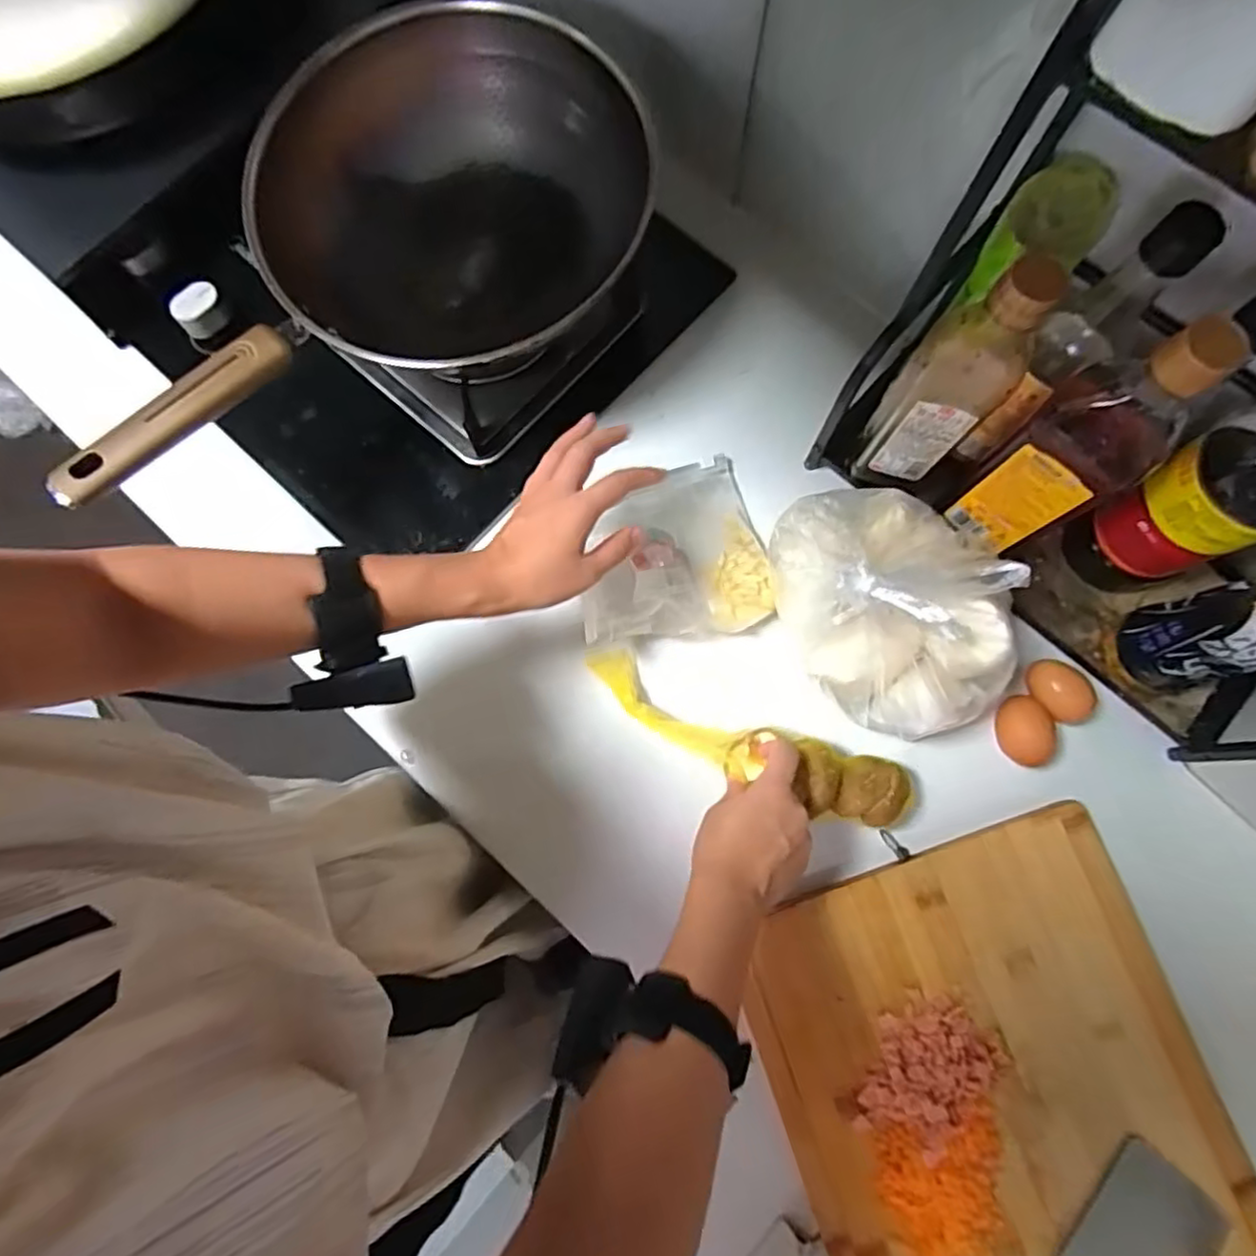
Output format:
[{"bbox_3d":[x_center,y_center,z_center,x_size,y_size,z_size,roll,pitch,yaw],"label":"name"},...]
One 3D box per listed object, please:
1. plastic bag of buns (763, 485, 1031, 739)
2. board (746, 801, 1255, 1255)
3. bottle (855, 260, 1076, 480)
[{"bbox_3d":[0.198,-0.017,0.514,0.129,0.111,0.190,-19,79,-3],"label":"plastic bag of buns"},{"bbox_3d":[0.283,0.372,0.484,0.307,0.020,0.407,-19,79,-3],"label":"board"},{"bbox_3d":[0.222,-0.168,0.472,0.064,0.225,0.043,20,79,5],"label":"bottle"}]

